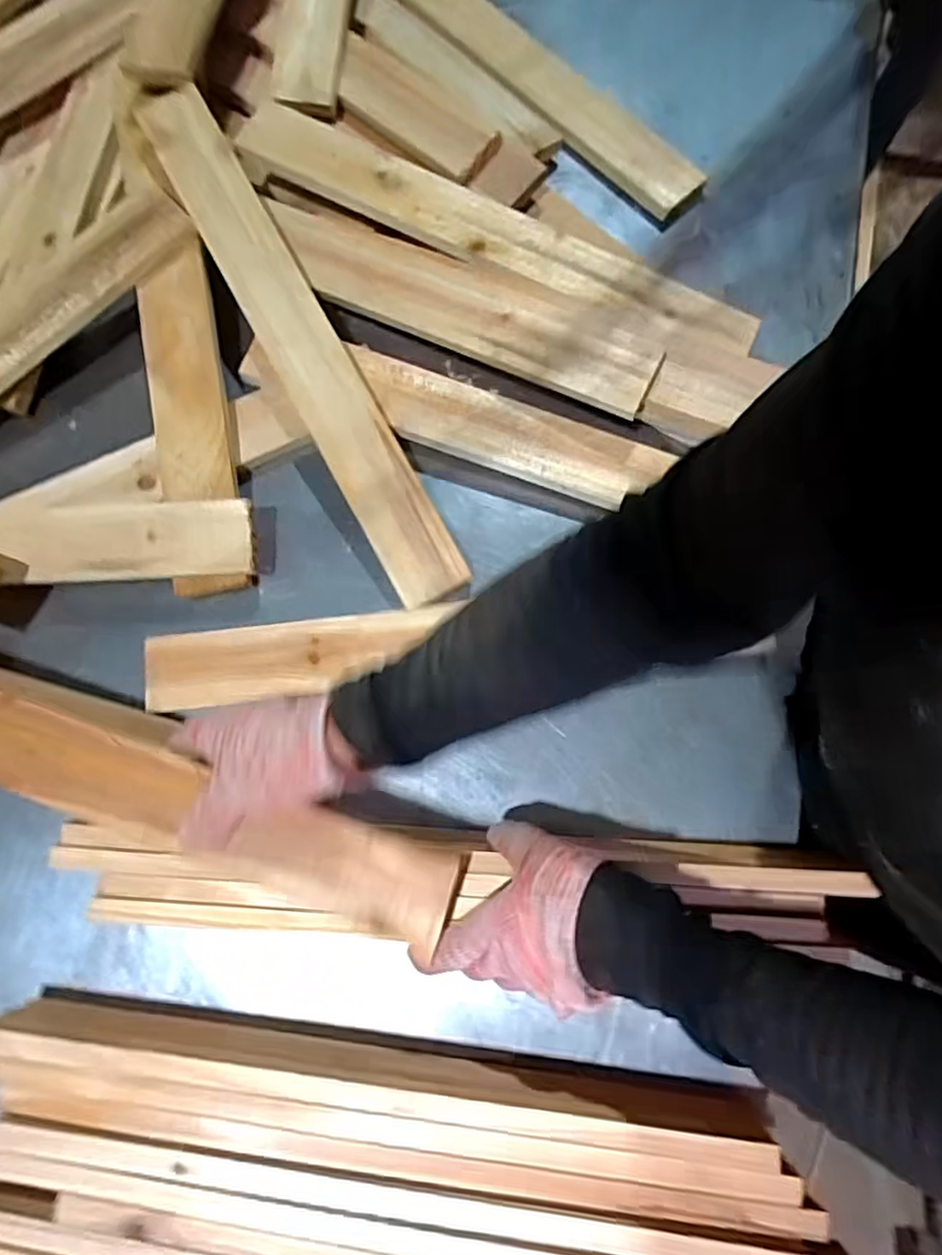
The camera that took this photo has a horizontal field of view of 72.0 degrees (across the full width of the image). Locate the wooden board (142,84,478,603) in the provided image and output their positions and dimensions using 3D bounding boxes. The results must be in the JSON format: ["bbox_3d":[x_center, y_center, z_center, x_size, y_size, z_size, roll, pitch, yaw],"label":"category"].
[{"bbox_3d":[-0.140,-0.238,0.535,0.059,0.015,0.480,-28,86,-10],"label":"wooden board"}]

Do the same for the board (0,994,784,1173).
[{"bbox_3d":[-0.060,0.289,0.422,0.485,0.068,0.021,7,76,1],"label":"board"}]

